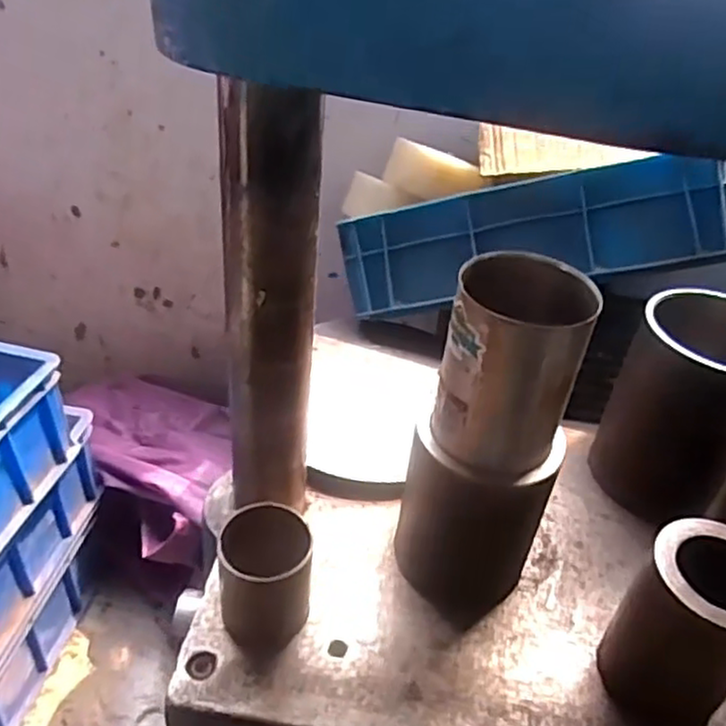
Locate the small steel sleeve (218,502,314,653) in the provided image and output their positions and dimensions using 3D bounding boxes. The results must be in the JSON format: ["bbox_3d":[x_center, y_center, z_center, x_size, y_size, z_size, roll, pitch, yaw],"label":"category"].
[{"bbox_3d":[-0.074,0.165,0.527,0.065,0.091,0.073,-1,38,-9],"label":"small steel sleeve"}]

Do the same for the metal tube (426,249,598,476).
[{"bbox_3d":[0.103,0.002,0.480,0.089,0.133,0.077,18,38,14],"label":"metal tube"}]

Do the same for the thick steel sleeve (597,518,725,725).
[{"bbox_3d":[0.233,0.194,0.502,0.085,0.139,0.089,34,45,31],"label":"thick steel sleeve"}]

